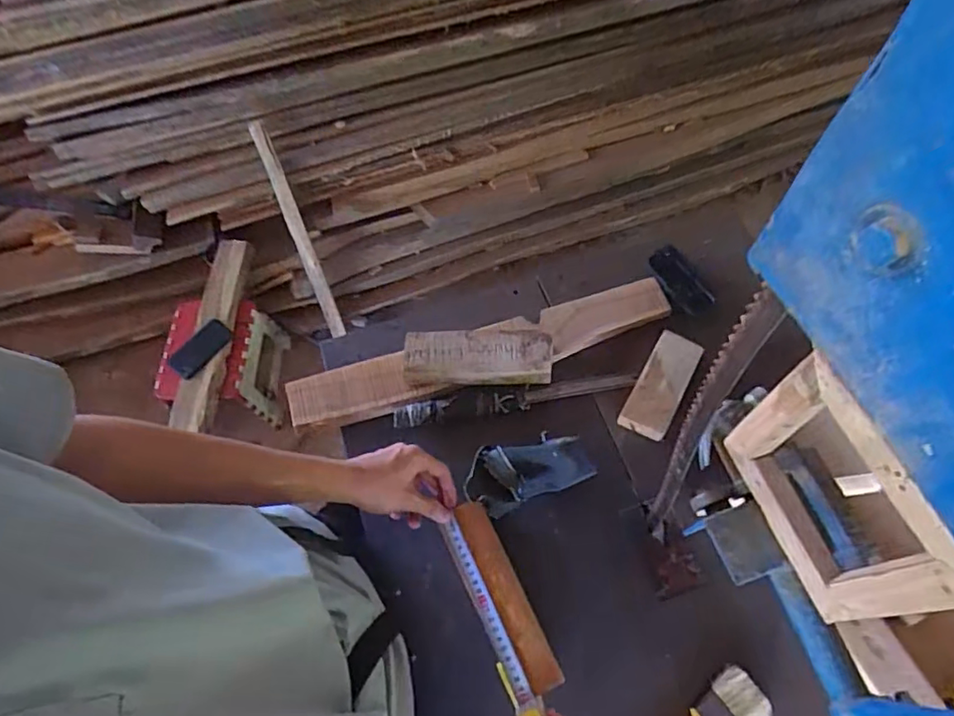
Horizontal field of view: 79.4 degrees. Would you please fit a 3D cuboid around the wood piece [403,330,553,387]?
[{"bbox_3d":[0.000,-0.003,0.738,0.188,0.046,0.064,-1,64,2],"label":"wood piece"}]

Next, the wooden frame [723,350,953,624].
[{"bbox_3d":[0.222,0.089,0.361,0.016,0.154,0.143,-17,65,-6],"label":"wooden frame"}]

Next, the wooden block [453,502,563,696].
[{"bbox_3d":[0.029,0.249,0.611,0.035,0.017,0.197,-24,67,-10],"label":"wooden block"}]

